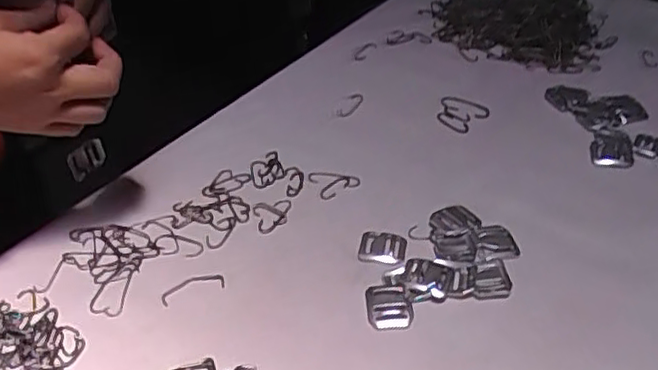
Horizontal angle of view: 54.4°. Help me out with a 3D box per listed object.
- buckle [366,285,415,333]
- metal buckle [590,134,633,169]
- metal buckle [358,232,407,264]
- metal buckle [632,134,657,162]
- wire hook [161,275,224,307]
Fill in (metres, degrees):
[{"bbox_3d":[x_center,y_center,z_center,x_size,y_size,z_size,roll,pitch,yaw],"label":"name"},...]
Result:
[{"bbox_3d":[0.042,0.084,0.439,0.031,0.005,0.035,-1,40,0],"label":"buckle"},{"bbox_3d":[0.253,-0.033,0.575,0.035,0.004,0.051,8,41,12],"label":"metal buckle"},{"bbox_3d":[0.041,0.049,0.486,0.034,0.007,0.029,5,40,9],"label":"metal buckle"},{"bbox_3d":[0.292,-0.033,0.574,0.035,0.006,0.035,18,44,22],"label":"metal buckle"},{"bbox_3d":[-0.099,0.074,0.463,0.045,0.004,0.018,-19,42,-19],"label":"wire hook"}]

